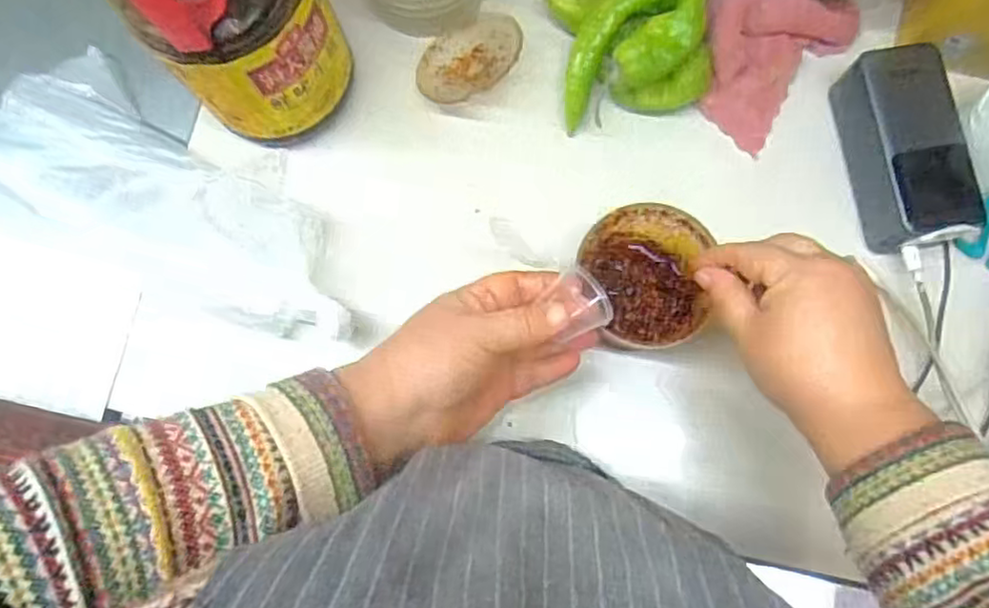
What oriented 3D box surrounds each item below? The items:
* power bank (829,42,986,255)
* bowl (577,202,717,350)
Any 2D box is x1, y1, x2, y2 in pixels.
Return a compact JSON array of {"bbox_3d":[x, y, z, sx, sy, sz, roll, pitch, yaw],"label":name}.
[{"bbox_3d":[0.275,-0.104,0.450,0.059,0.053,0.127,-7,80,1],"label":"power bank"},{"bbox_3d":[0.096,-0.015,0.432,0.078,0.061,0.084,0,80,2],"label":"bowl"}]

